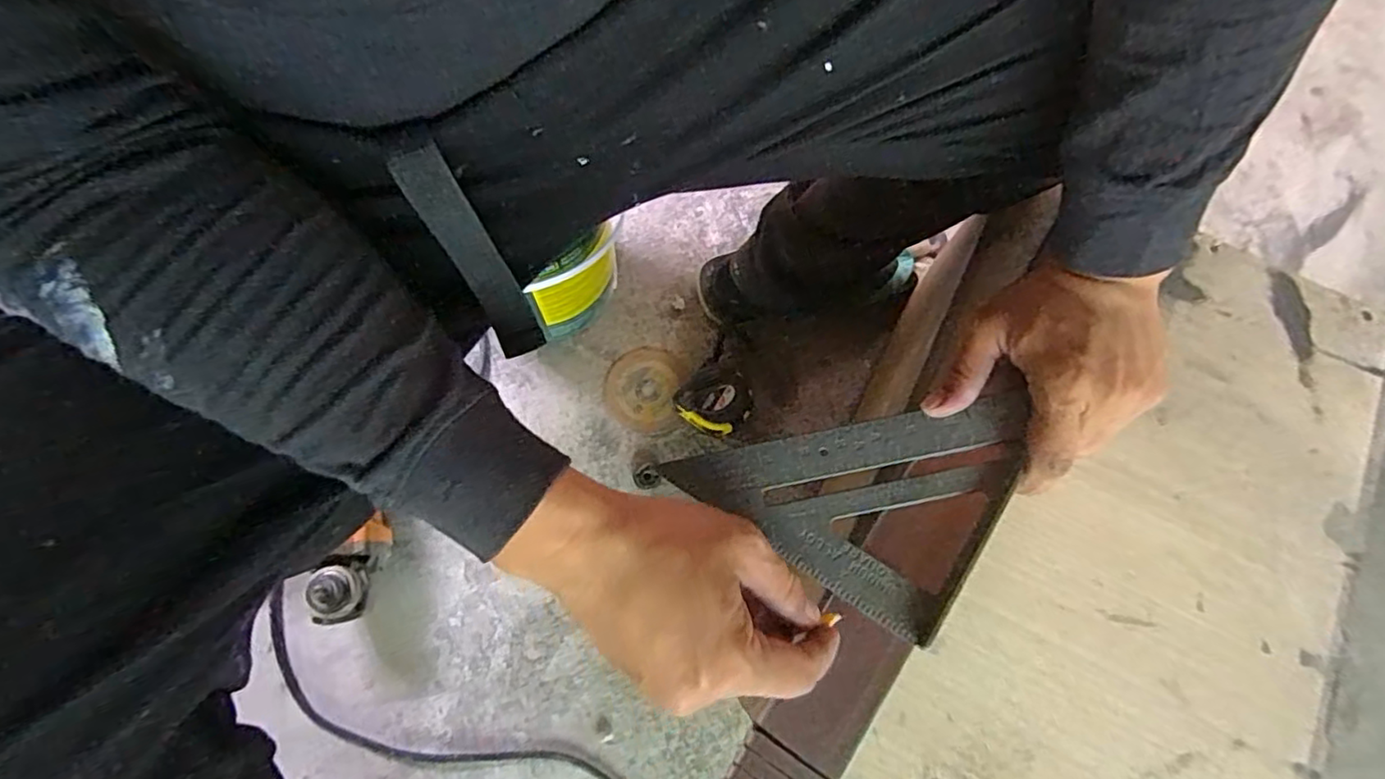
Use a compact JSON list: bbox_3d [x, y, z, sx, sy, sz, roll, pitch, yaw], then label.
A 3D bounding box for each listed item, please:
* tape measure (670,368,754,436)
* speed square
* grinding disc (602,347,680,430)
[{"bbox_3d":[0.024,0.017,0.688,0.077,0.041,0.070,-28,73,-10],"label":"tape measure"},{"bbox_3d":[0.100,0.034,0.388,0.164,0.027,0.157,34,74,11],"label":"speed square"},{"bbox_3d":[-0.055,0.000,0.713,0.080,0.004,0.091,-19,72,-7],"label":"grinding disc"}]

